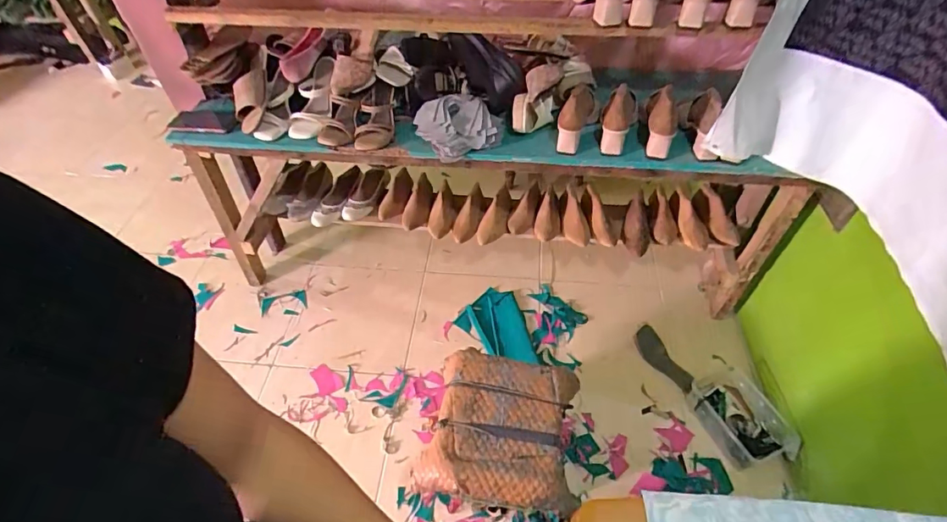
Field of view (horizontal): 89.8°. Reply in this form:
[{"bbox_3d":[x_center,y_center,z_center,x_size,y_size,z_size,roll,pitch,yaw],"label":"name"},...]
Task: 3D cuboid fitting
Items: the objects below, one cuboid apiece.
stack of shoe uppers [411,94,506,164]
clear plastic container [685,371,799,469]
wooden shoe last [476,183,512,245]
[{"bbox_3d":[-0.027,-0.322,1.130,0.188,0.066,0.175,-24,53,-18],"label":"stack of shoe uppers"},{"bbox_3d":[0.723,0.421,1.288,0.188,0.059,0.255,-16,51,-13],"label":"clear plastic container"},{"bbox_3d":[0.073,-0.141,1.496,0.089,0.071,0.224,9,50,8],"label":"wooden shoe last"}]

